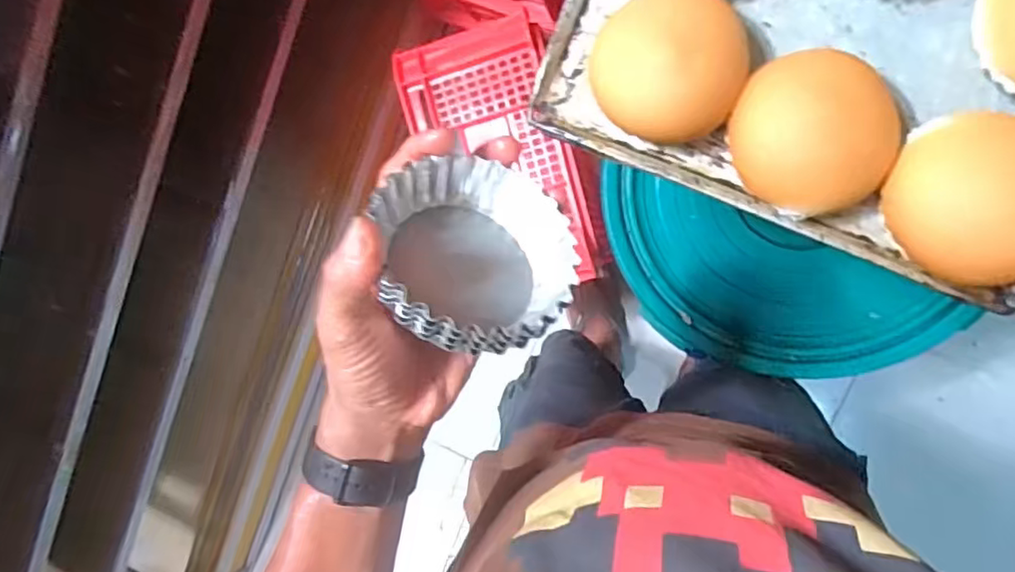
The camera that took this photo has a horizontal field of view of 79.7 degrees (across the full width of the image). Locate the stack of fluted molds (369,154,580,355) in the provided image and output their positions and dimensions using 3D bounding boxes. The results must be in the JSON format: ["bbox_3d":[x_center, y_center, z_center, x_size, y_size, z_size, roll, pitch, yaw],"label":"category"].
[{"bbox_3d":[-0.019,-0.016,0.295,0.102,0.107,0.045,29,133,-6],"label":"stack of fluted molds"}]

